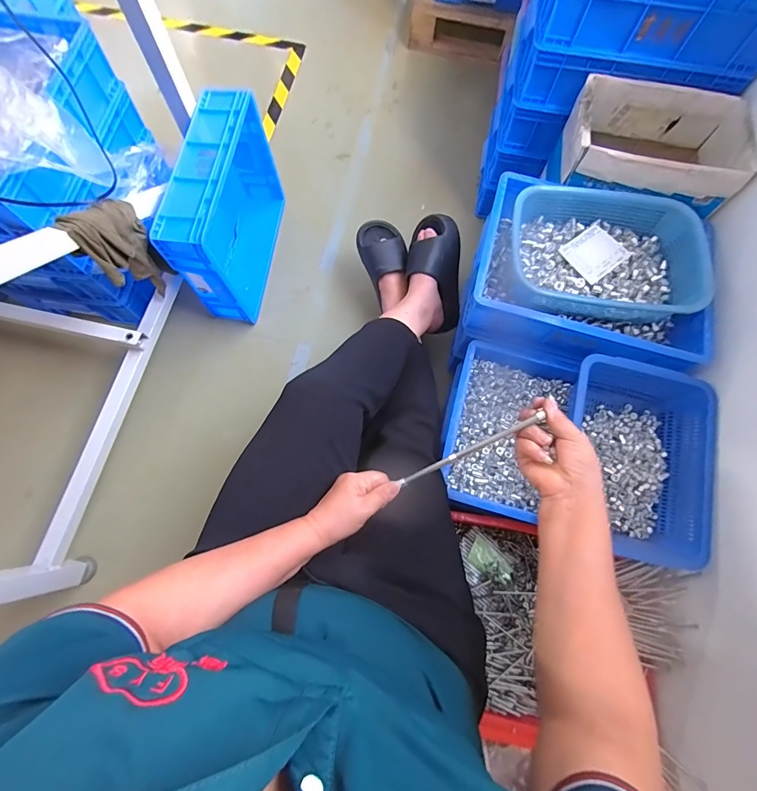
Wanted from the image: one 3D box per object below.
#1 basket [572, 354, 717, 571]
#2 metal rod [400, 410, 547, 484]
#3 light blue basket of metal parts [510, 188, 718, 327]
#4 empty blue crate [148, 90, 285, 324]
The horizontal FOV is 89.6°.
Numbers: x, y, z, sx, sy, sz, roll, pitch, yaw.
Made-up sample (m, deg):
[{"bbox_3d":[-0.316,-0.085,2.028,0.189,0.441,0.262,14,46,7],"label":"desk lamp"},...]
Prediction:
[{"bbox_3d":[0.427,0.104,0.659,0.229,0.104,0.318,14,73,2],"label":"basket"},{"bbox_3d":[0.111,0.067,0.467,0.187,0.010,0.009,-29,75,13],"label":"metal rod"},{"bbox_3d":[0.409,-0.259,0.704,0.341,0.073,0.239,10,72,1],"label":"light blue basket of metal parts"},{"bbox_3d":[-0.346,-0.423,0.894,0.124,0.321,0.417,6,72,0],"label":"empty blue crate"}]

